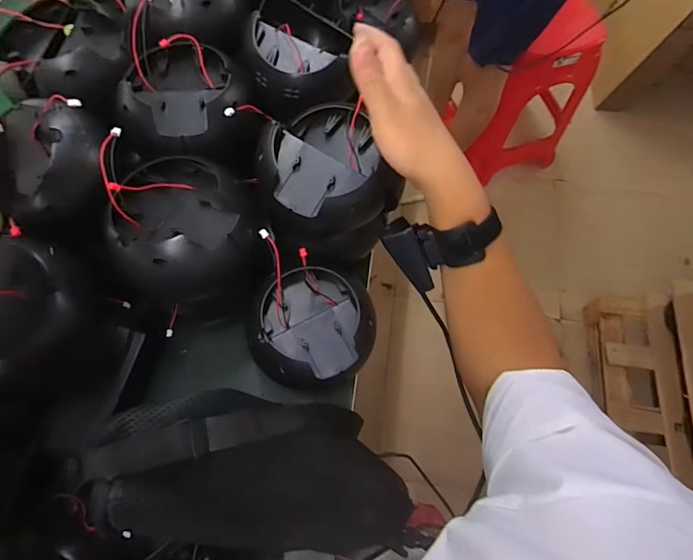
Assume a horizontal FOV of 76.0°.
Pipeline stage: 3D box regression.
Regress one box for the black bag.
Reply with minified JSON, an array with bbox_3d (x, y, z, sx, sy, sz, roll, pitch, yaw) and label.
[{"bbox_3d":[-0.054,0.162,0.381,0.310,0.060,0.110,27,63,-35],"label":"black bag"}]

